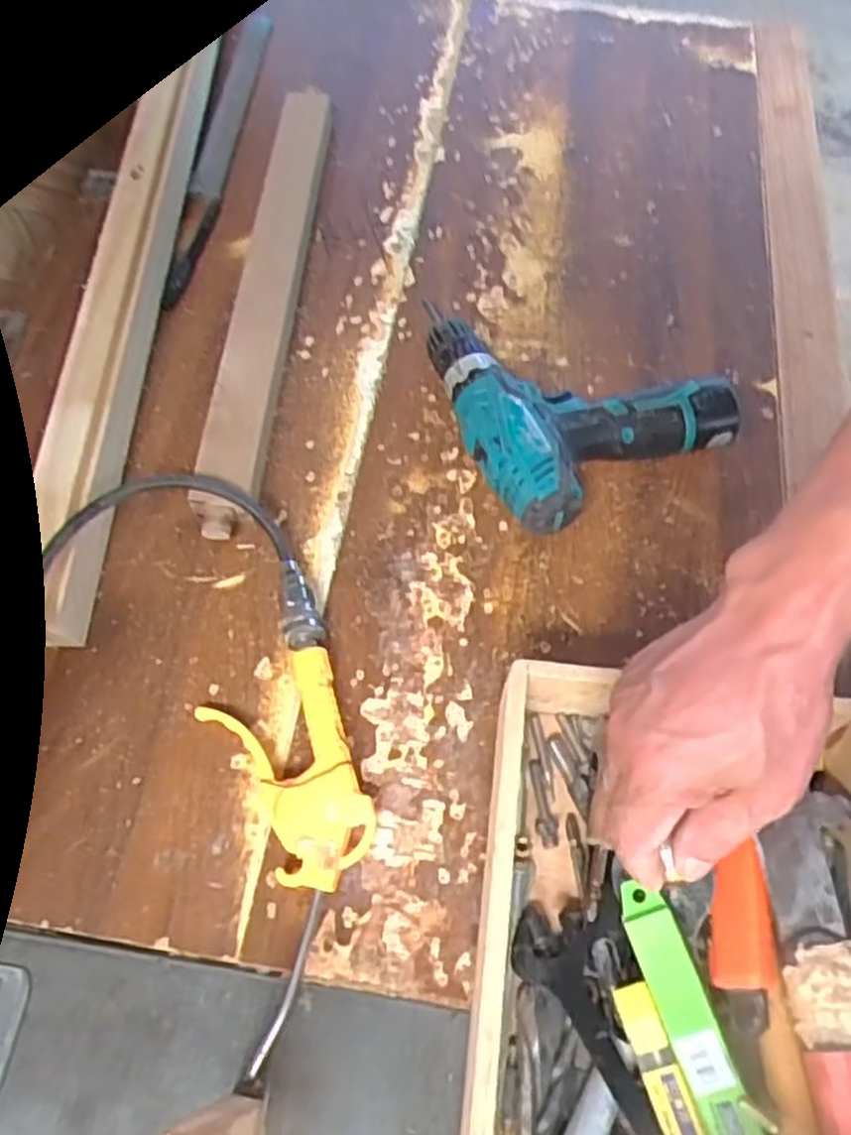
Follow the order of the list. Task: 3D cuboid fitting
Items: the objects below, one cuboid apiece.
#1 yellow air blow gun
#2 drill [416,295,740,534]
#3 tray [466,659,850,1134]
[{"bbox_3d":[-0.070,0.117,0.469,0.079,0.026,0.128,-27,65,-15],"label":"yellow air blow gun"},{"bbox_3d":[0.105,-0.134,0.597,0.186,0.054,0.203,-25,65,-14],"label":"drill"},{"bbox_3d":[0.123,0.210,0.379,0.192,0.081,0.307,6,61,2],"label":"tray"}]

